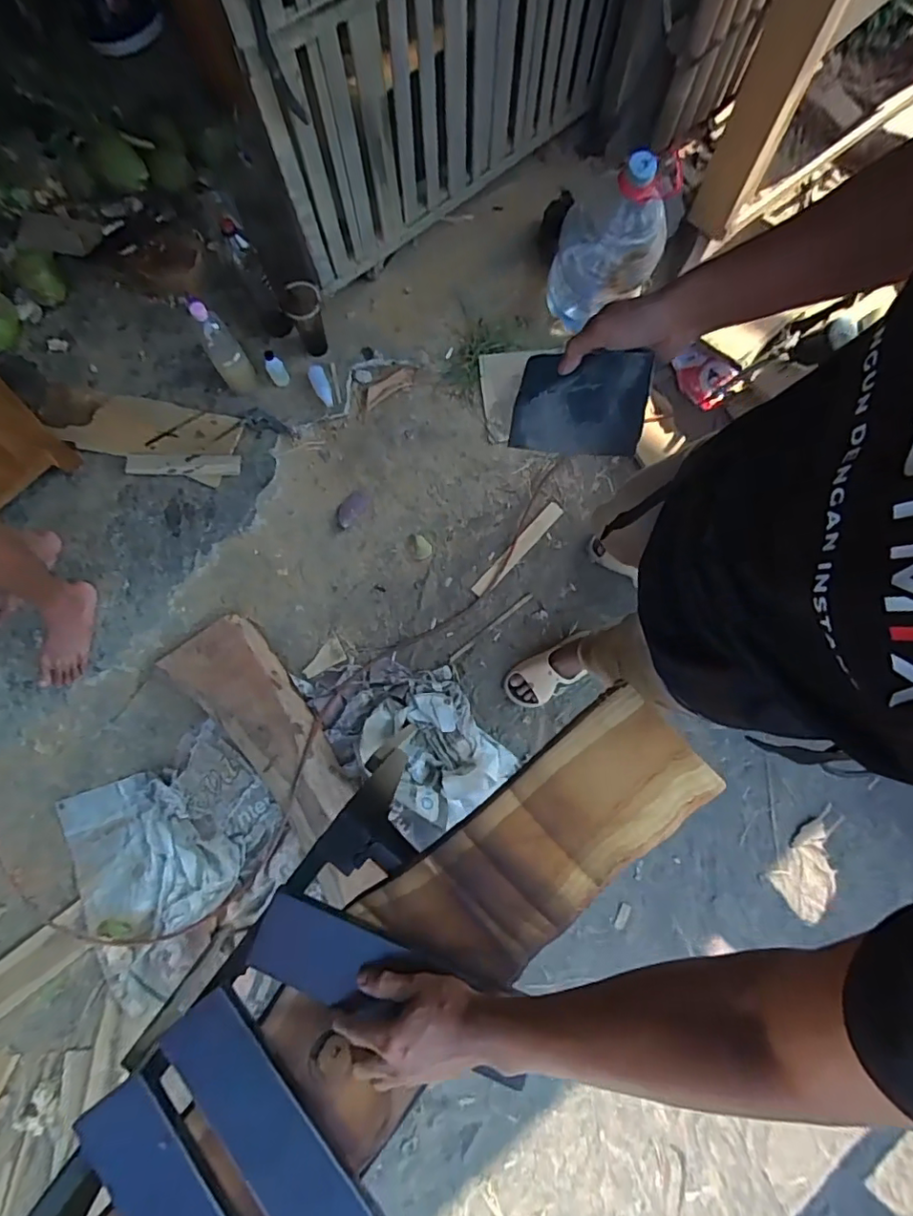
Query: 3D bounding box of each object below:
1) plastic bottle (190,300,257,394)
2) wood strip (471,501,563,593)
[{"bbox_3d":[-0.551,-0.615,1.309,0.084,0.245,0.073,-33,82,-6],"label":"plastic bottle"},{"bbox_3d":[0.168,-0.159,1.488,0.044,0.007,0.326,42,87,7],"label":"wood strip"}]

